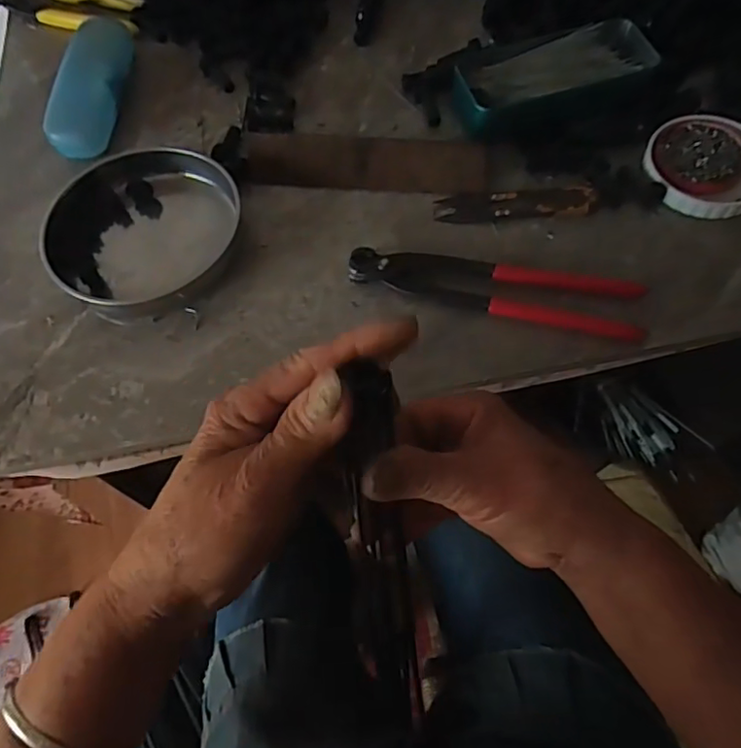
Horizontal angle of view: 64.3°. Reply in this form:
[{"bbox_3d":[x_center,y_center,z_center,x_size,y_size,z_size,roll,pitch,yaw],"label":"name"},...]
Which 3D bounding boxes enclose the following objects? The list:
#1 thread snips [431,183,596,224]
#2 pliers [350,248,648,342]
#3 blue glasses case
[{"bbox_3d":[0.108,-0.126,0.436,0.115,0.009,0.027,-5,64,1],"label":"thread snips"},{"bbox_3d":[0.083,-0.059,0.401,0.194,0.015,0.043,13,65,10],"label":"pliers"},{"bbox_3d":[-0.236,-0.250,0.503,0.044,0.030,0.149,-2,64,3],"label":"blue glasses case"}]

